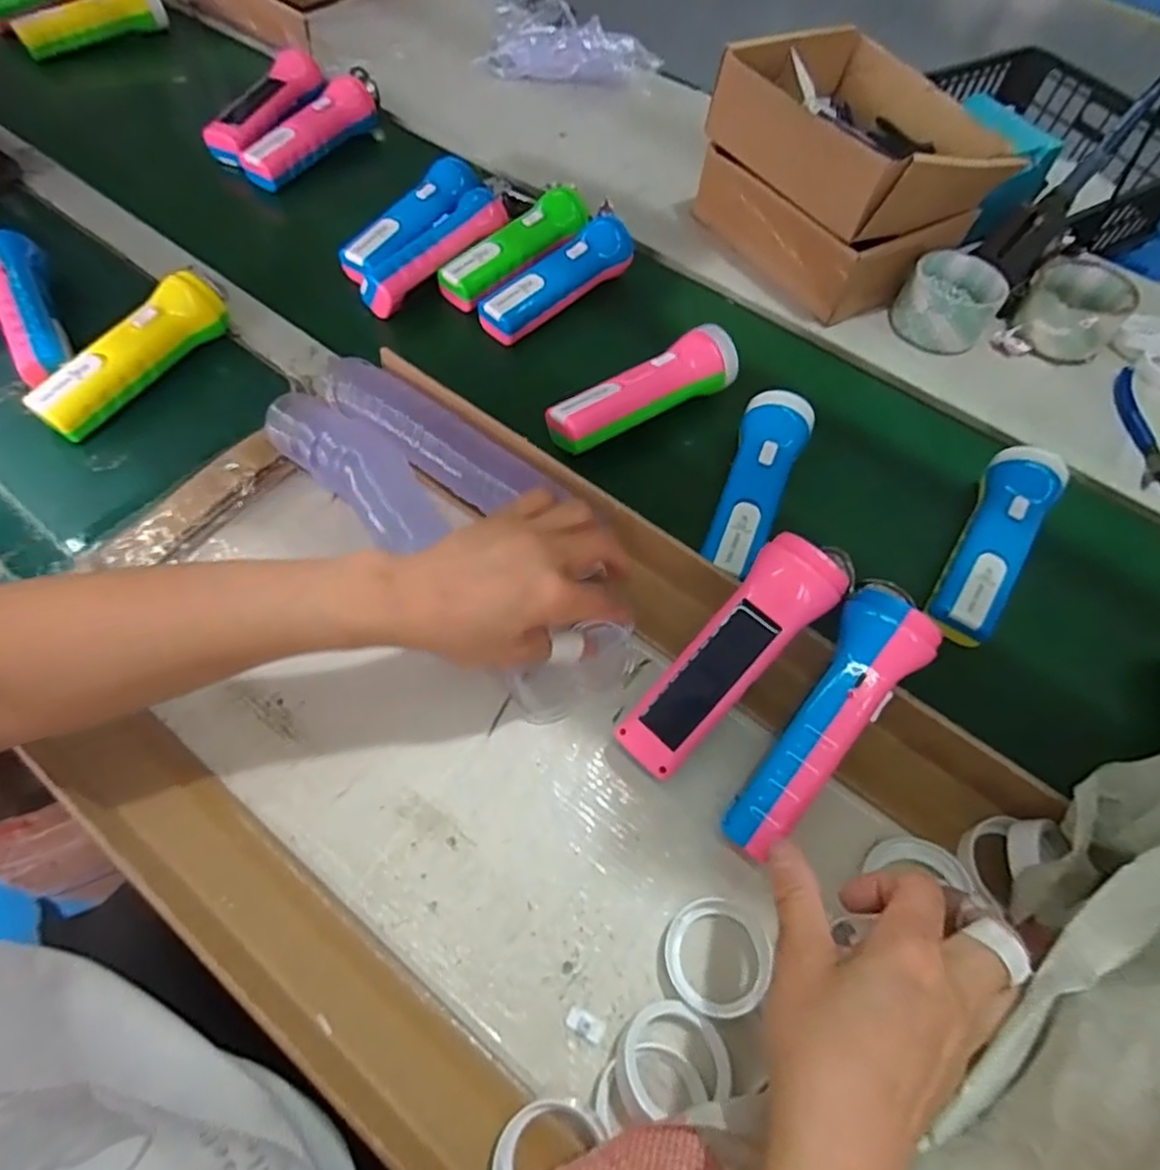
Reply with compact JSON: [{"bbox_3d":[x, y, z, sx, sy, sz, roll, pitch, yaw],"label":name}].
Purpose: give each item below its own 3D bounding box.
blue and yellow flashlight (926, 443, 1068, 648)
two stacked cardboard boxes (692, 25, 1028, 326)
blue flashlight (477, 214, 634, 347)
[{"bbox_3d":[0.301,-0.032,0.481,0.047,0.045,0.173,33,64,15],"label":"blue and yellow flashlight"},{"bbox_3d":[0.258,-0.396,0.628,0.196,0.137,0.224,-27,65,-17],"label":"two stacked cardboard boxes"},{"bbox_3d":[-0.017,-0.275,0.590,0.046,0.037,0.167,40,66,18],"label":"blue flashlight"}]

